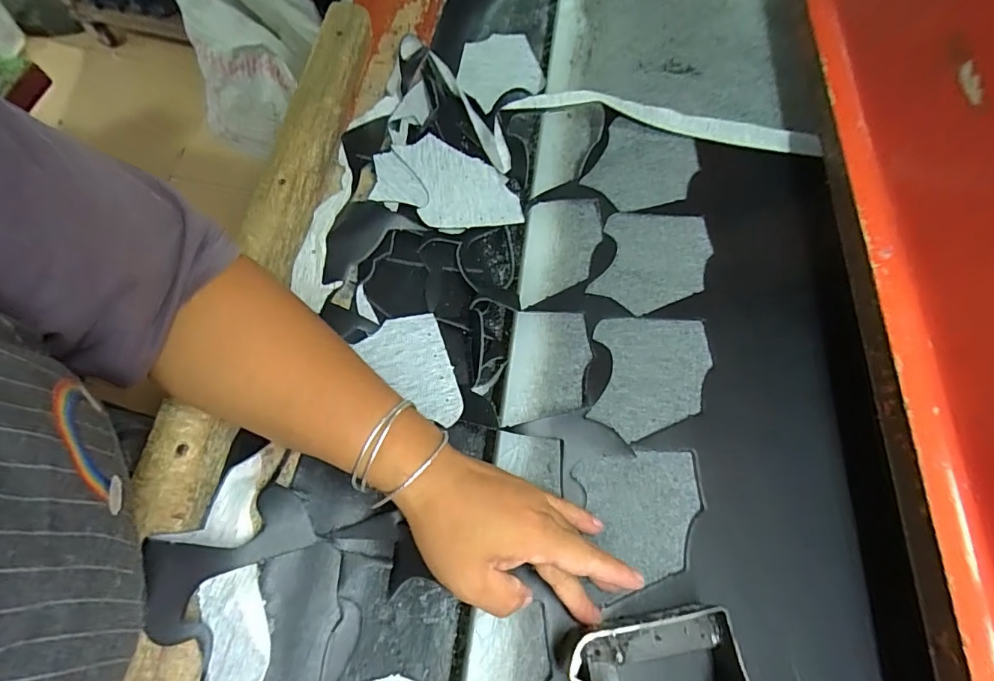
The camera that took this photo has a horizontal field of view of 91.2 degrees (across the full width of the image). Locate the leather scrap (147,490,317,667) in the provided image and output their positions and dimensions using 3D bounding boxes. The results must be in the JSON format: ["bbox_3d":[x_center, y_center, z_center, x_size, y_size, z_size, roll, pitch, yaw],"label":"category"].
[{"bbox_3d":[-0.172,0.147,0.317,0.101,0.015,0.069,-23,99,-36],"label":"leather scrap"}]

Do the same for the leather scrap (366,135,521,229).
[{"bbox_3d":[-0.046,-0.155,0.484,0.143,0.035,0.096,6,65,-4],"label":"leather scrap"}]

